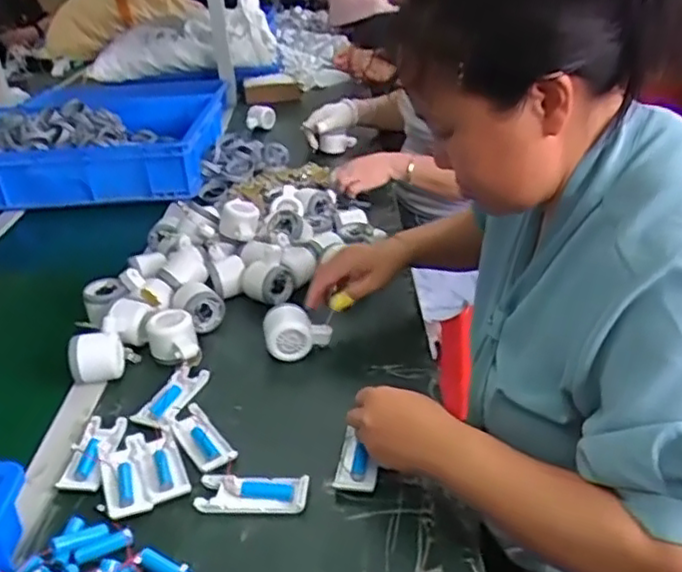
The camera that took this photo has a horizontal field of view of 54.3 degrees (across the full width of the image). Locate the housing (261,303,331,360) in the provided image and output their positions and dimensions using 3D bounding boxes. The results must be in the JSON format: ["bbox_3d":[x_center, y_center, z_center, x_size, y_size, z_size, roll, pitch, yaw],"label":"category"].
[{"bbox_3d":[-0.052,0.058,0.821,0.080,0.063,0.045,-4,29,1],"label":"housing"}]

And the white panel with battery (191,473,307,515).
[{"bbox_3d":[-0.084,0.196,0.629,0.104,0.012,0.038,-1,30,6],"label":"white panel with battery"}]

